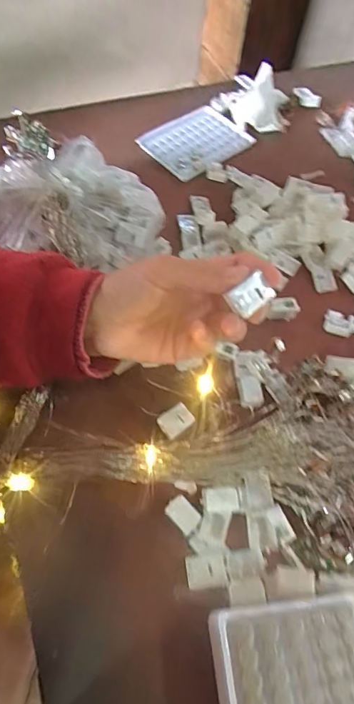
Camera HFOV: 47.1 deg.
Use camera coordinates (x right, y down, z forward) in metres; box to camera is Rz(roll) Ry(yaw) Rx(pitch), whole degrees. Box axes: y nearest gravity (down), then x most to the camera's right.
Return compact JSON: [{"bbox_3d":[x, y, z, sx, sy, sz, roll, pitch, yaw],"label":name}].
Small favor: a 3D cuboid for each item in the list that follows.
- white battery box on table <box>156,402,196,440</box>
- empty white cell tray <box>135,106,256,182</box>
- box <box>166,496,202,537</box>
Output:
[{"bbox_3d":[-0.001,0.057,0.337,0.027,0.005,0.021,-33,67,-19],"label":"white battery box on table"},{"bbox_3d":[0.026,-0.276,0.531,0.129,0.009,0.096,-37,73,-23],"label":"empty white cell tray"},{"bbox_3d":[0.005,0.122,0.305,0.027,0.004,0.018,43,81,9],"label":"box"}]

